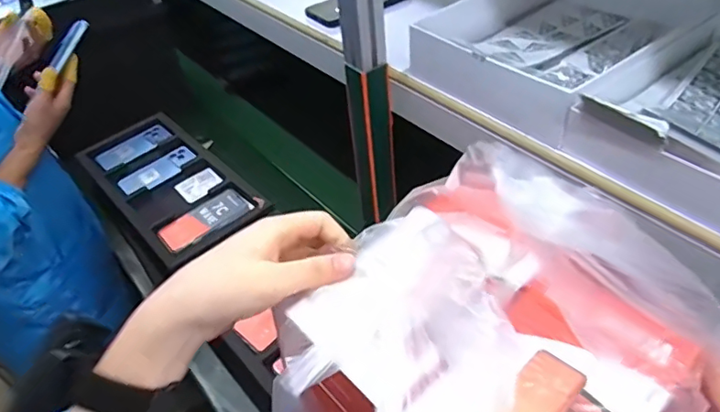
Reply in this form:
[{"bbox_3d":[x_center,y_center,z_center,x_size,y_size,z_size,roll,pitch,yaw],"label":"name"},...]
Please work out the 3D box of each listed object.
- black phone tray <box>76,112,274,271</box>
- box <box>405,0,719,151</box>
[{"bbox_3d":[-0.427,-0.062,1.140,0.236,0.040,0.463,-36,52,-25],"label":"black phone tray"},{"bbox_3d":[0.247,-0.212,0.665,0.311,0.070,0.235,-38,52,-26],"label":"box"}]

